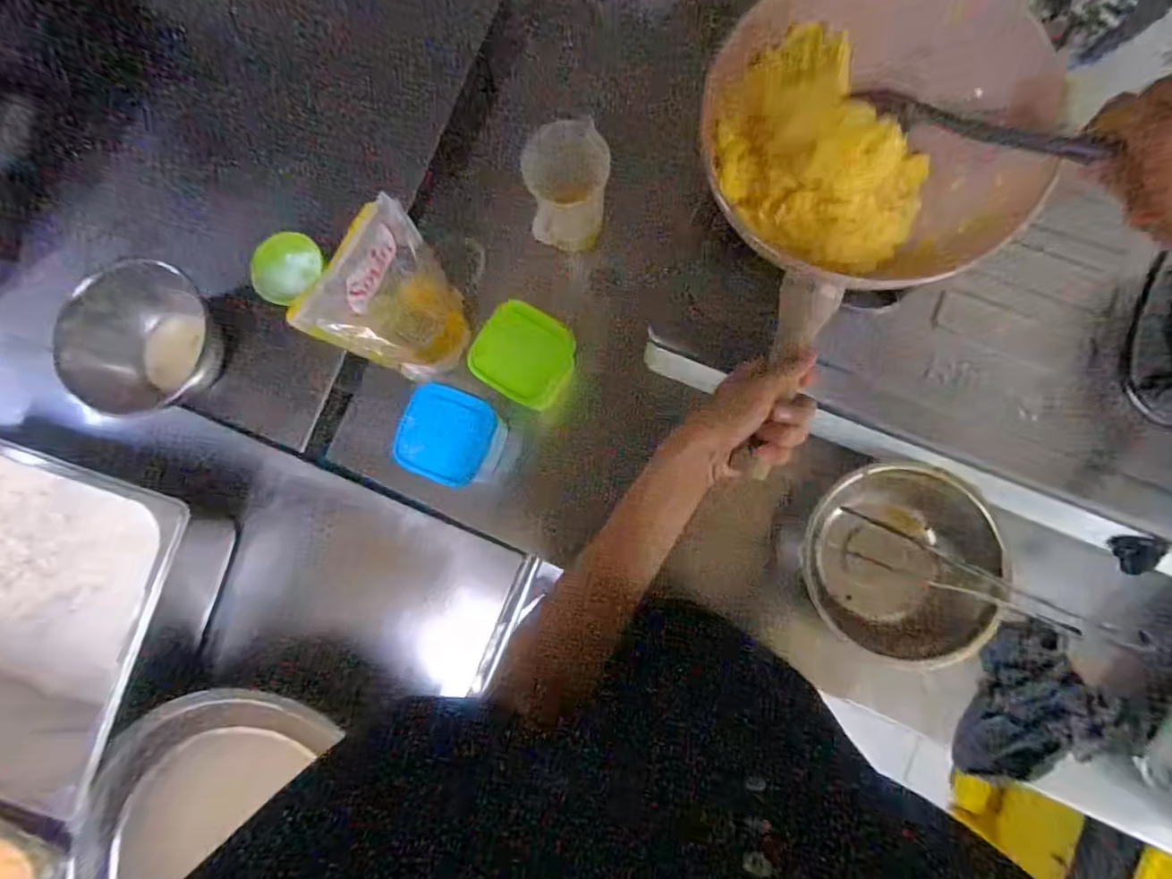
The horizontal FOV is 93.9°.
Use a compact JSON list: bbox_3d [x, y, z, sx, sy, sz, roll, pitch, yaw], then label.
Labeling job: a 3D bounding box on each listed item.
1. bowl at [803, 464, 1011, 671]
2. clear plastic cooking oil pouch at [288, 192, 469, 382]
[{"bbox_3d":[0.346,0.137,0.610,0.209,0.072,0.195,0,84,4],"label":"bowl"},{"bbox_3d":[-0.187,-0.133,0.571,0.043,0.246,0.130,30,87,6],"label":"clear plastic cooking oil pouch"}]

